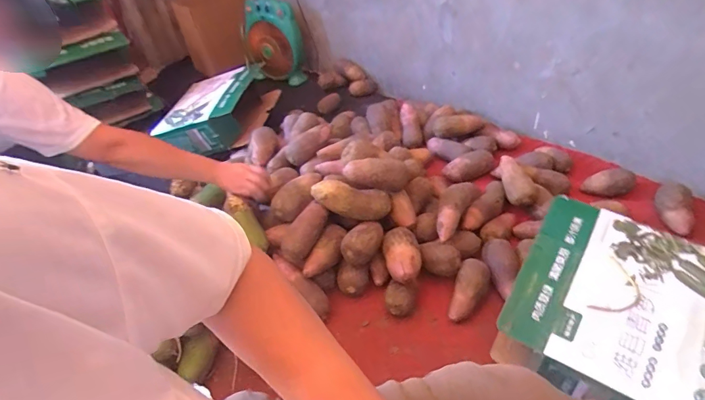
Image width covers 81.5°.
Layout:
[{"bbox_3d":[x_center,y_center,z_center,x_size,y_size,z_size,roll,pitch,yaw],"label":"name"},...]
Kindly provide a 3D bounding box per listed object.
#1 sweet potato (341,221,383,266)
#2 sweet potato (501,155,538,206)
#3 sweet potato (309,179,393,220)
[{"bbox_3d":[0.019,0.102,0.972,0.103,0.075,0.063,-34,47,-28],"label":"sweet potato"},{"bbox_3d":[0.455,-0.058,1.142,0.082,0.057,0.175,-11,59,-4],"label":"sweet potato"},{"bbox_3d":[0.000,0.000,0.993,0.196,0.071,0.056,14,38,-15],"label":"sweet potato"}]

